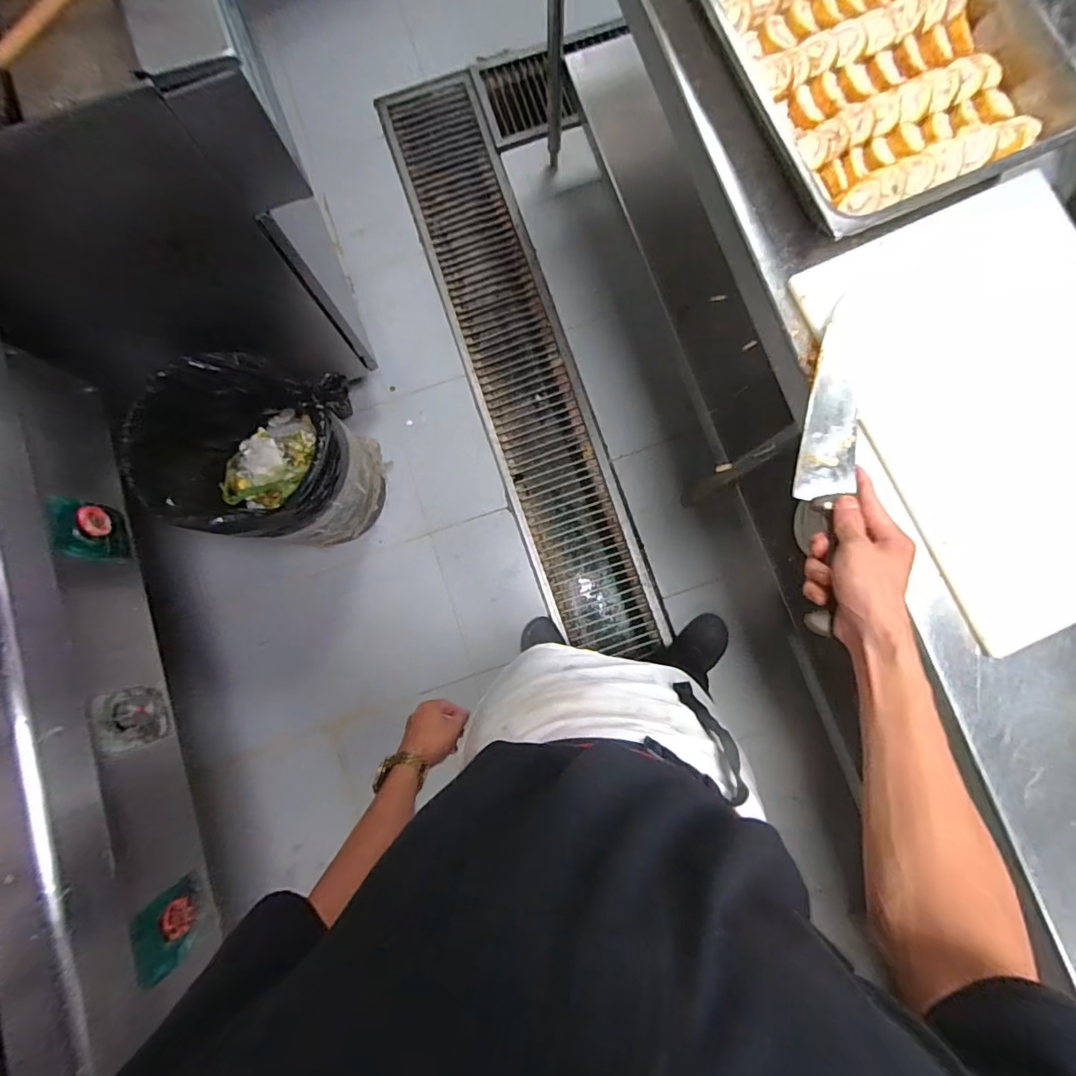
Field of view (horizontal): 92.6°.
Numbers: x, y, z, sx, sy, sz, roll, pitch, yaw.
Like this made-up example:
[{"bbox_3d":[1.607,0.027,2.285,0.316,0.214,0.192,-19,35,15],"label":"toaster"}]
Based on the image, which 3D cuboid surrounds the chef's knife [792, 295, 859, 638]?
[{"bbox_3d":[0.300,-0.086,0.530,0.051,0.021,0.362,12,77,3],"label":"chef's knife"}]

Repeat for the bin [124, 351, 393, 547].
[{"bbox_3d":[-0.566,-0.172,1.183,0.359,0.467,0.344,0,84,2],"label":"bin"}]

